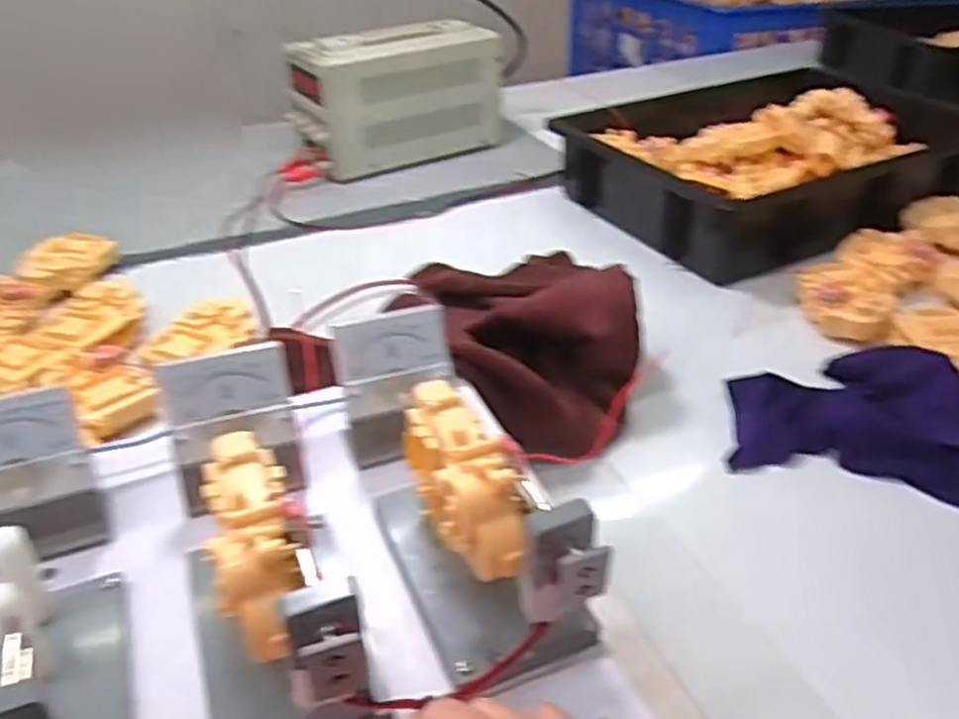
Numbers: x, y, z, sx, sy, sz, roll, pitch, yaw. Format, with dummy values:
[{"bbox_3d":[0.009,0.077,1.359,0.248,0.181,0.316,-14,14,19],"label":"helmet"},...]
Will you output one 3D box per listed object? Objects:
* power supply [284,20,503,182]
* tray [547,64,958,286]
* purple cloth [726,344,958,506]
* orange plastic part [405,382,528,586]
[{"bbox_3d":[-0.109,-0.339,1.008,0.257,0.165,0.125,-26,42,-32],"label":"power supply"},{"bbox_3d":[0.334,-0.246,0.896,0.428,0.079,0.324,-20,39,-26],"label":"tray"},{"bbox_3d":[0.279,0.036,0.552,0.182,0.035,0.132,6,35,9],"label":"purple cloth"},{"bbox_3d":[-0.010,0.047,0.337,0.039,0.032,0.099,-14,48,-16],"label":"orange plastic part"}]

